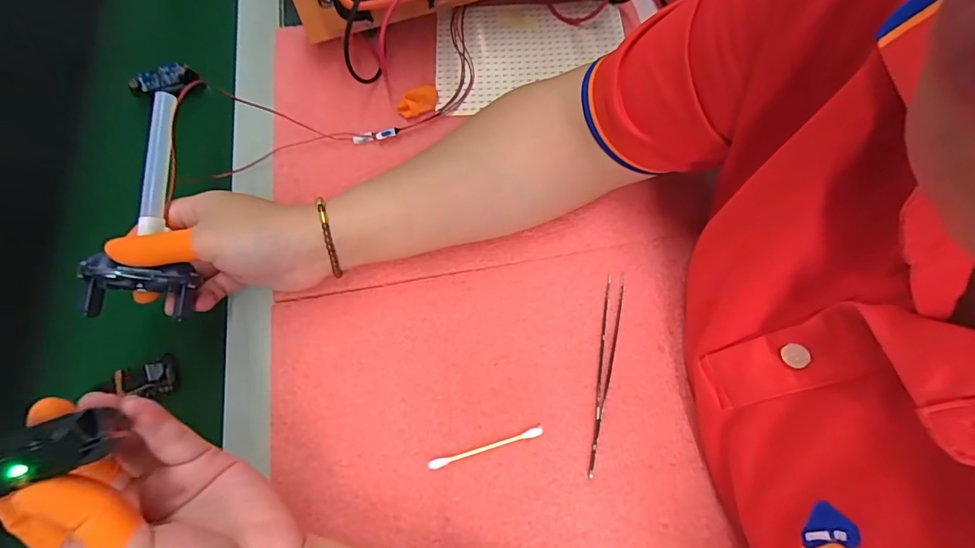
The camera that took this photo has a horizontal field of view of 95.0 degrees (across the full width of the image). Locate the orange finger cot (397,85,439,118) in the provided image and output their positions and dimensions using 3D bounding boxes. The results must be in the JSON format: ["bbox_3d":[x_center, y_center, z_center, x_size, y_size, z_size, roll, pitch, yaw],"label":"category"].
[{"bbox_3d":[-0.057,-0.142,0.369,0.036,0.016,0.017,-30,71,-11],"label":"orange finger cot"}]

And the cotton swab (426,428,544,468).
[{"bbox_3d":[-0.001,0.109,0.279,0.073,0.004,0.005,-16,69,-6],"label":"cotton swab"}]

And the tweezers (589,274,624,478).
[{"bbox_3d":[0.080,0.062,0.295,0.012,0.006,0.132,10,69,4],"label":"tweezers"}]

